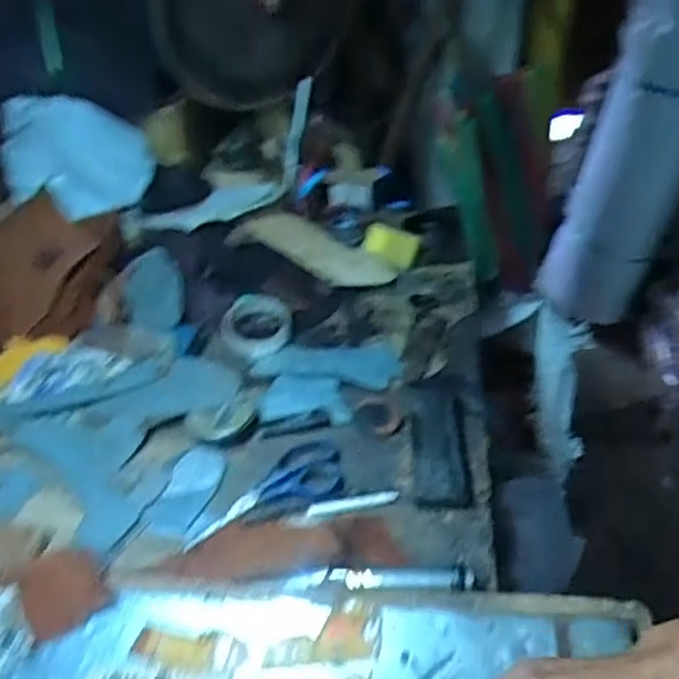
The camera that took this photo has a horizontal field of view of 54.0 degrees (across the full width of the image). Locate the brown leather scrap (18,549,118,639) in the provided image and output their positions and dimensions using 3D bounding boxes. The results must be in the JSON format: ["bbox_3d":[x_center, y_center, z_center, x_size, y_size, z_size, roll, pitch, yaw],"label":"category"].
[{"bbox_3d":[-0.244,0.219,0.589,0.066,0.008,0.084,-25,41,-22],"label":"brown leather scrap"}]

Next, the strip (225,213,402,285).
[{"bbox_3d":[-0.030,-0.141,0.996,0.242,0.022,0.124,21,39,12],"label":"strip"}]

